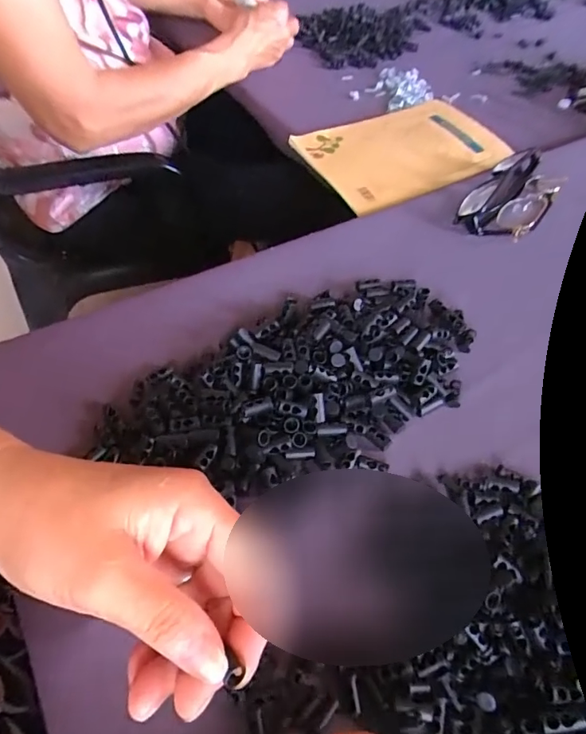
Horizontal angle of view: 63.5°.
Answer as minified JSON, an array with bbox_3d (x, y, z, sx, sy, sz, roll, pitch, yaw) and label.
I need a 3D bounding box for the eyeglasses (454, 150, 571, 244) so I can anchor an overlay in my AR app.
[{"bbox_3d":[0.210,-0.164,0.446,0.063,0.029,0.130,34,61,20],"label":"eyeglasses"}]

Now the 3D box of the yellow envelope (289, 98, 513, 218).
[{"bbox_3d":[0.127,-0.234,0.513,0.221,0.017,0.148,-27,60,-19],"label":"yellow envelope"}]

